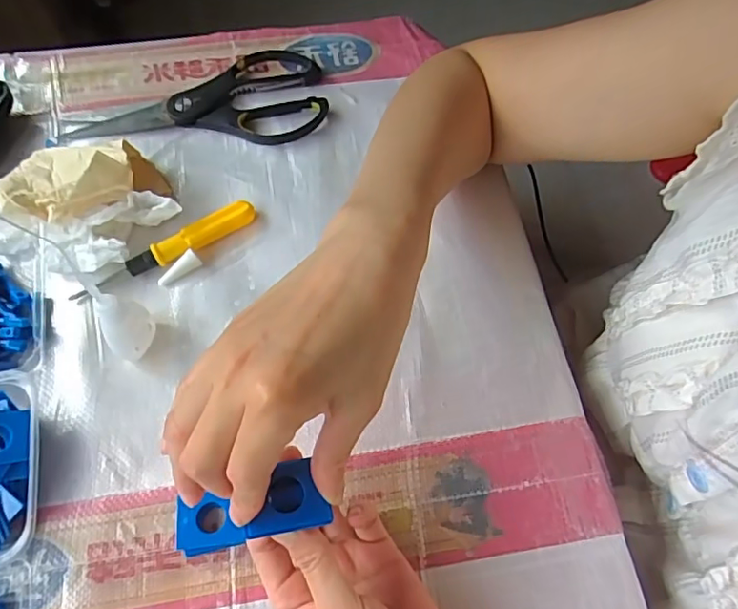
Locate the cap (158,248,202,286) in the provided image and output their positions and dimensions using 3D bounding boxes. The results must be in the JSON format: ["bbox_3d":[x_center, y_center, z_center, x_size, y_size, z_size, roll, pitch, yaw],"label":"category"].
[{"bbox_3d":[-0.142,-0.028,0.408,0.034,0.012,0.014,-29,70,-14],"label":"cap"}]

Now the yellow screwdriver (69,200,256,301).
[{"bbox_3d":[-0.149,-0.039,0.408,0.140,0.018,0.016,-30,70,-14],"label":"yellow screwdriver"}]

